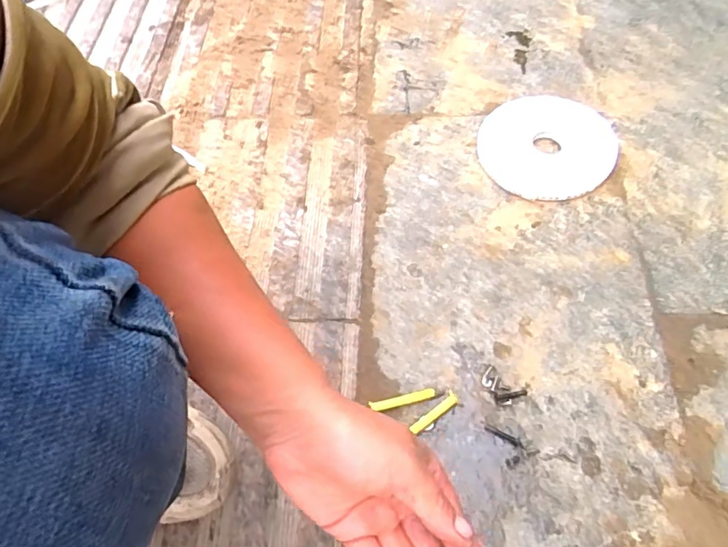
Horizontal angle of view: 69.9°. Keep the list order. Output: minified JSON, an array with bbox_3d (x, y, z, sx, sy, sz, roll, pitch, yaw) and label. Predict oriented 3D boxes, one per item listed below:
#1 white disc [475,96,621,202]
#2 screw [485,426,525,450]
[{"bbox_3d":[0.234,-0.167,0.669,0.164,0.011,0.179,-2,60,3],"label":"white disc"},{"bbox_3d":[0.133,0.154,0.491,0.039,0.004,0.007,25,65,17],"label":"screw"}]

